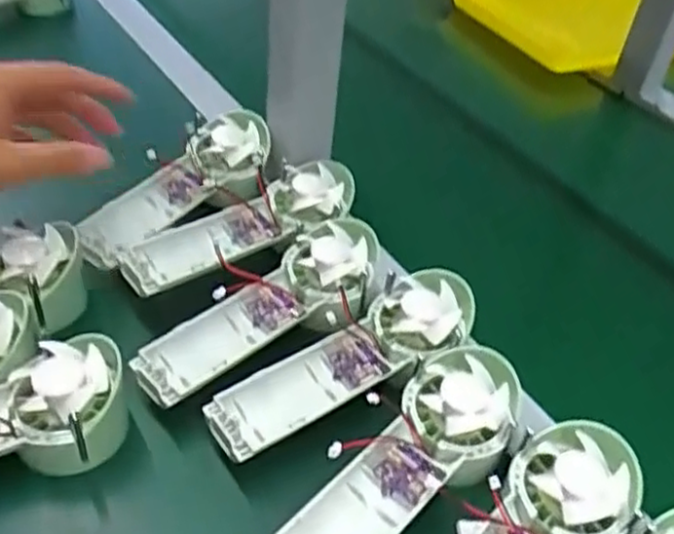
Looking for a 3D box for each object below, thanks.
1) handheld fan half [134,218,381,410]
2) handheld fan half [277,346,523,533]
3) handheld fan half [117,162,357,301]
[{"bbox_3d":[-0.042,0.022,0.450,0.065,0.030,0.175,35,49,28],"label":"handheld fan half"},{"bbox_3d":[0.035,0.107,0.371,0.065,0.034,0.178,30,47,23],"label":"handheld fan half"},{"bbox_3d":[-0.065,-0.029,0.510,0.176,0.027,0.058,-24,50,-29],"label":"handheld fan half"}]

